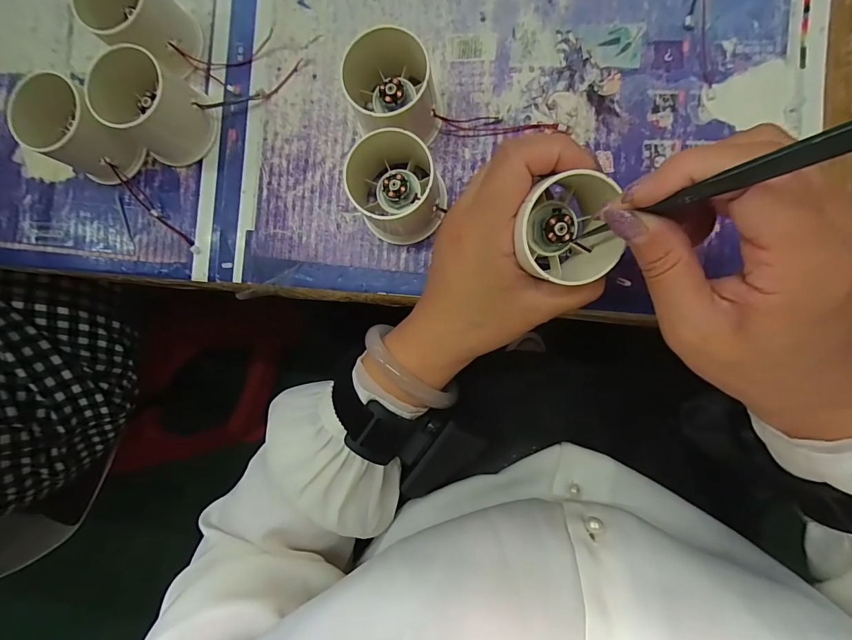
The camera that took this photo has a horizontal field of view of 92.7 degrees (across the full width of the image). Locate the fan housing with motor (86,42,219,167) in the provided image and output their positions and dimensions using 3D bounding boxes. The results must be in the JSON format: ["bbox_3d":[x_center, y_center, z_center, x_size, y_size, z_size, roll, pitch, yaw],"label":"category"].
[{"bbox_3d":[-0.180,-0.139,0.267,0.056,0.055,0.052,0,90,7],"label":"fan housing with motor"}]

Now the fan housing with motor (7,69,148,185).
[{"bbox_3d":[-0.228,-0.123,0.273,0.051,0.056,0.048,0,90,7],"label":"fan housing with motor"}]

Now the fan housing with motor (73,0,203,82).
[{"bbox_3d":[-0.183,-0.195,0.267,0.045,0.056,0.047,0,90,7],"label":"fan housing with motor"}]

